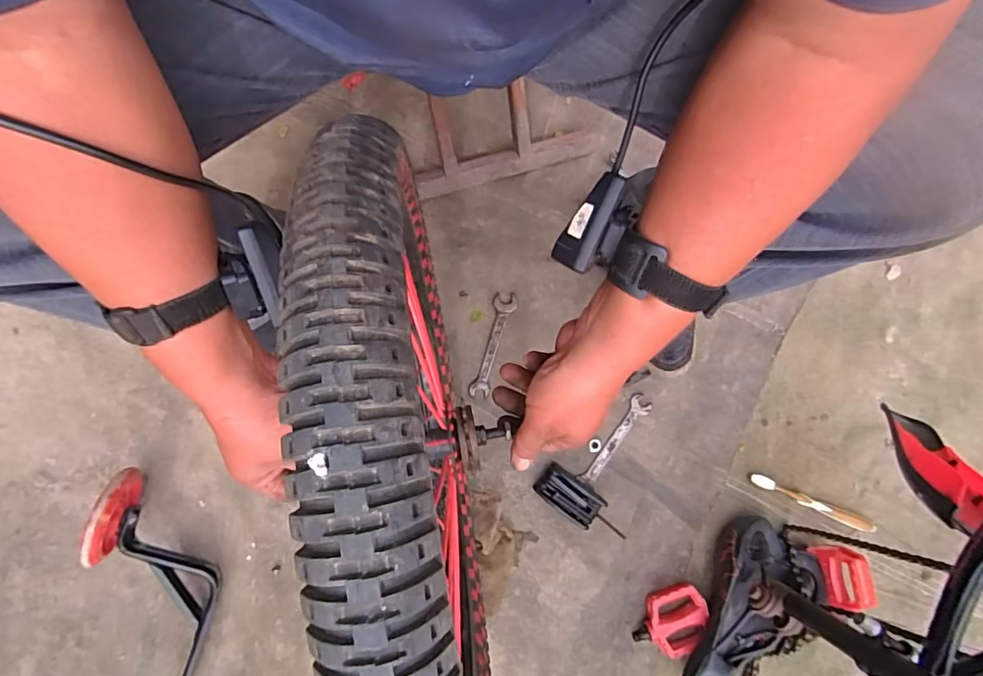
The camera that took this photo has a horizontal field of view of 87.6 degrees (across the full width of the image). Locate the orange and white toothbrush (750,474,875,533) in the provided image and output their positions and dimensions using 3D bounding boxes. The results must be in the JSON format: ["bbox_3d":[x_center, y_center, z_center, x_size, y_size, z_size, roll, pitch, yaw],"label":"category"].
[{"bbox_3d":[0.417,0.214,0.663,0.164,0.014,0.017,23,79,3],"label":"orange and white toothbrush"}]

